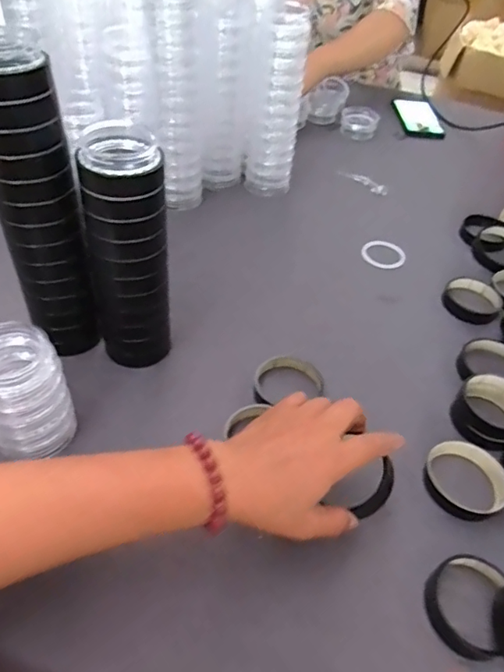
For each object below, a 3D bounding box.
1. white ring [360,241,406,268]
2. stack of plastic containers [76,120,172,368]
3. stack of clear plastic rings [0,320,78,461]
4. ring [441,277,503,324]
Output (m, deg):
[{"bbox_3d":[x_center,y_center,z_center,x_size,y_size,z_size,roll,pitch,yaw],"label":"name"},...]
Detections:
[{"bbox_3d":[0.180,-0.111,0.706,0.063,0.005,0.063,4,47,-4],"label":"white ring"},{"bbox_3d":[-0.114,-0.071,0.486,0.065,0.231,0.077,-6,48,-12],"label":"stack of plastic containers"},{"bbox_3d":[-0.191,0.054,0.436,0.068,0.113,0.069,-26,55,-28],"label":"stack of clear plastic rings"},{"bbox_3d":[0.275,-0.045,0.643,0.070,0.014,0.069,4,47,-4],"label":"ring"}]

